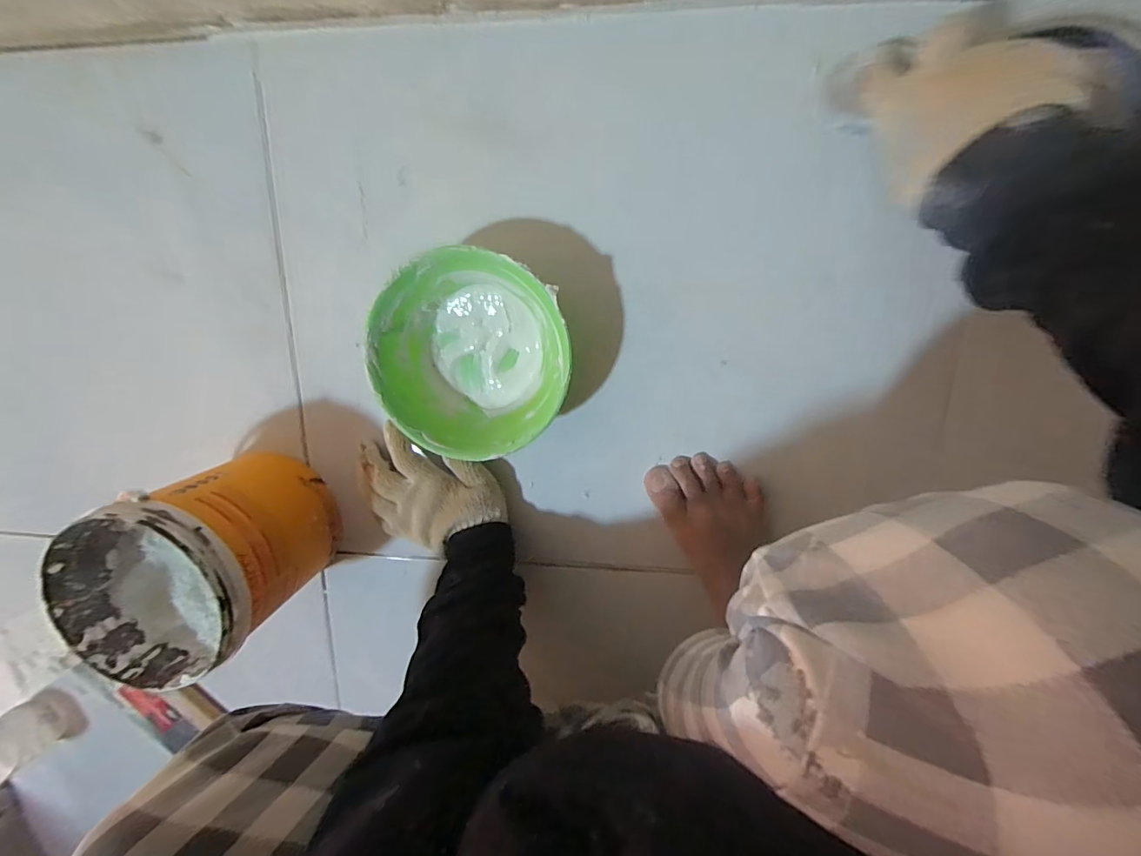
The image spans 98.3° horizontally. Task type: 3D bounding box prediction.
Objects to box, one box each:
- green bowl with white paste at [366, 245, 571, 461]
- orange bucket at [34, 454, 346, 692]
[{"bbox_3d":[-0.082,-0.060,0.428,0.162,0.073,0.161,1,97,6],"label":"green bowl with white paste"},{"bbox_3d":[-0.333,0.125,0.459,0.161,0.156,0.153,-31,93,9],"label":"orange bucket"}]

